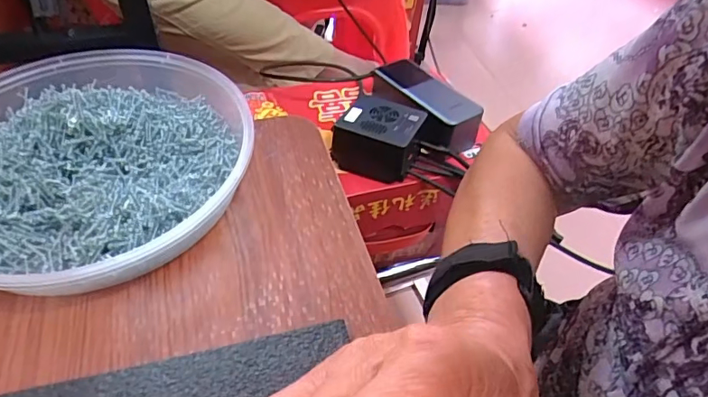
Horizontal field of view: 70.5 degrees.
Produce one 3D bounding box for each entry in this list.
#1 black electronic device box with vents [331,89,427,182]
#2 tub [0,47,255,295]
[{"bbox_3d":[0.026,-0.063,0.521,0.080,0.051,0.085,19,49,12],"label":"black electronic device box with vents"},{"bbox_3d":[-0.195,-0.030,0.369,0.228,0.053,0.233,3,47,-3],"label":"tub"}]

